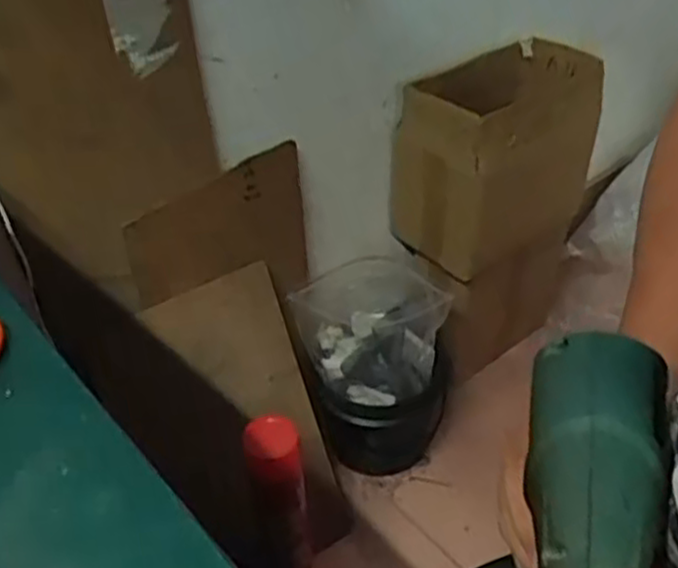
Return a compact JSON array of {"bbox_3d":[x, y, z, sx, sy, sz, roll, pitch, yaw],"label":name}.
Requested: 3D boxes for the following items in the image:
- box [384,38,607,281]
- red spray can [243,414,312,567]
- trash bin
[{"bbox_3d":[0.226,-0.179,1.108,0.316,0.264,0.157,-30,48,-30],"label":"box"},{"bbox_3d":[-0.073,0.290,0.967,0.069,0.337,0.066,-1,40,1],"label":"red spray can"},{"bbox_3d":[0.051,0.129,1.150,0.220,0.329,0.165,1,40,3],"label":"trash bin"}]

